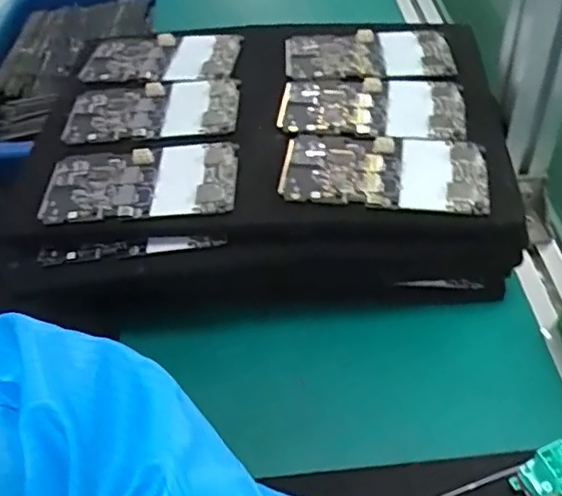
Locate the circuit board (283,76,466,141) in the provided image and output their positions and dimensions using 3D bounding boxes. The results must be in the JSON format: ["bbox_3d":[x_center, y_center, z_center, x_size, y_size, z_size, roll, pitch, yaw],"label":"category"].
[{"bbox_3d":[0.066,-0.103,0.452,0.129,0.006,0.072,-1,48,6],"label":"circuit board"}]

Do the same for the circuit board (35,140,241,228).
[{"bbox_3d":[-0.097,-0.047,0.421,0.133,0.007,0.063,-2,48,5],"label":"circuit board"}]

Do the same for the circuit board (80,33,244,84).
[{"bbox_3d":[-0.098,-0.158,0.518,0.123,0.008,0.065,1,48,7],"label":"circuit board"}]

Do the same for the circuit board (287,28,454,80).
[{"bbox_3d":[0.069,-0.156,0.499,0.129,0.010,0.068,-7,47,0],"label":"circuit board"}]

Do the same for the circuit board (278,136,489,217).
[{"bbox_3d":[0.067,-0.051,0.409,0.128,0.005,0.065,4,51,8],"label":"circuit board"}]

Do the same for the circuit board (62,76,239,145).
[{"bbox_3d":[-0.097,-0.105,0.471,0.129,0.007,0.065,-6,48,1],"label":"circuit board"}]

